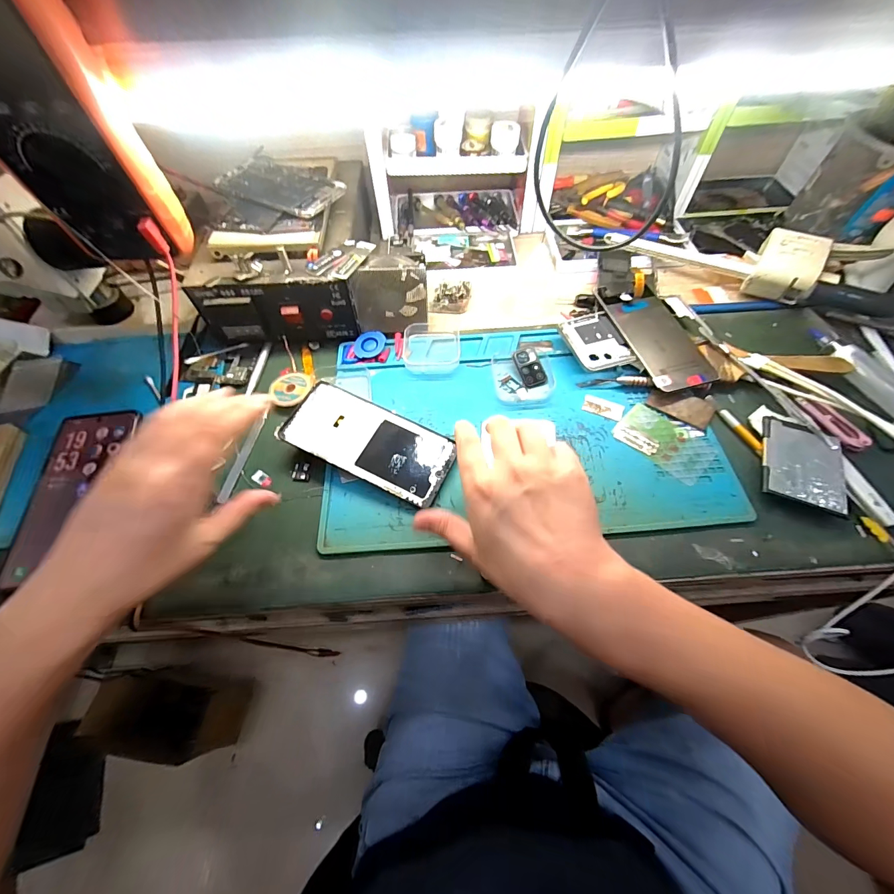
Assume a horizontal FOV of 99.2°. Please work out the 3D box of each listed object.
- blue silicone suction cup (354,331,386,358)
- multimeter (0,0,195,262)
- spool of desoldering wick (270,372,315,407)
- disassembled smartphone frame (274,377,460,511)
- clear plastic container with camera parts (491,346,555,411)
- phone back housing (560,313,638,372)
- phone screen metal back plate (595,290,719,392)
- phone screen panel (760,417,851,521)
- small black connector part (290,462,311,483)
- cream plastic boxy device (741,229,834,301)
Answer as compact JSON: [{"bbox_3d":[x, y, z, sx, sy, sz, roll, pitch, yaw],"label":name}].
[{"bbox_3d":[-0.088,-0.117,0.439,0.036,0.011,0.031,-11,60,-5],"label":"blue silicone suction cup"},{"bbox_3d":[-0.251,-0.211,0.247,0.088,0.171,0.049,2,60,3],"label":"multimeter"},{"bbox_3d":[-0.166,-0.063,0.411,0.044,0.011,0.050,-24,62,-12],"label":"spool of desoldering wick"},{"bbox_3d":[-0.075,-0.006,0.364,0.161,0.007,0.073,26,64,10],"label":"disassembled smartphone frame"},{"bbox_3d":[0.082,-0.075,0.409,0.063,0.015,0.069,-3,60,0],"label":"clear plastic container with camera parts"},{"bbox_3d":[0.163,-0.116,0.417,0.063,0.004,0.073,-17,65,-10],"label":"phone back housing"},{"bbox_3d":[0.235,-0.121,0.421,0.076,0.008,0.132,-13,63,-9],"label":"phone screen metal back plate"},{"bbox_3d":[0.327,0.016,0.349,0.065,0.009,0.091,20,60,16],"label":"phone screen panel"},{"bbox_3d":[-0.141,0.023,0.365,0.020,0.004,0.019,3,60,3],"label":"small black connector part"},{"bbox_3d":[0.398,-0.208,0.452,0.064,0.062,0.063,28,64,17],"label":"cream plastic boxy device"}]

